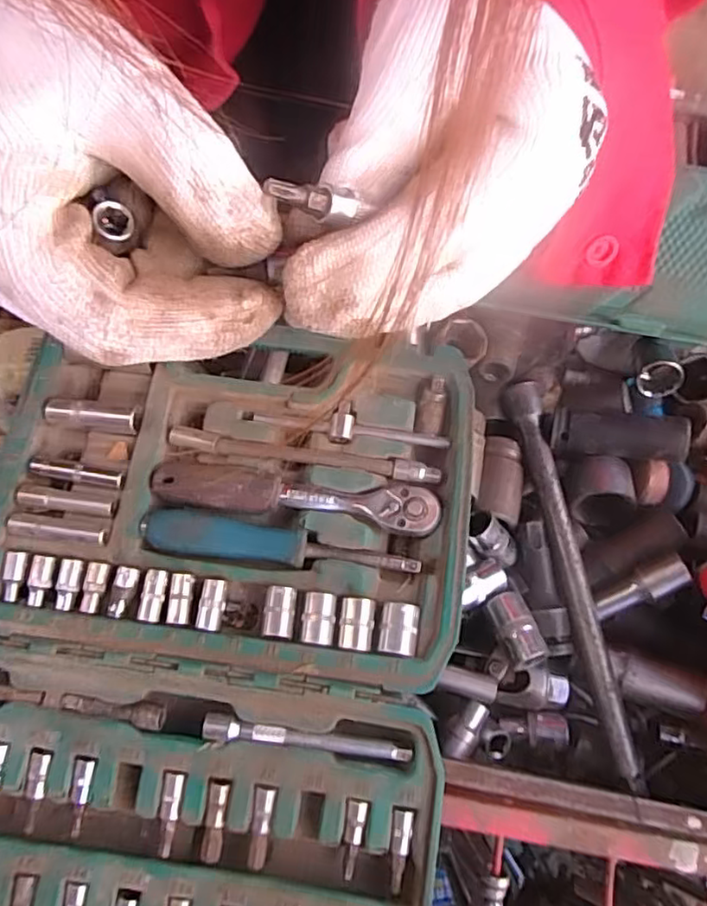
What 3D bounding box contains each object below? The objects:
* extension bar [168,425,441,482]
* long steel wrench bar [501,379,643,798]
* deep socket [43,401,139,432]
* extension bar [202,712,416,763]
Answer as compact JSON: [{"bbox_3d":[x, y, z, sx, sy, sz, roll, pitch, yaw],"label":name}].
[{"bbox_3d":[-0.027,0.001,0.352,0.149,0.009,0.011,8,73,3],"label":"extension bar"},{"bbox_3d":[0.134,0.067,0.384,0.022,0.017,0.242,-11,73,-3],"label":"long steel wrench bar"},{"bbox_3d":[-0.146,-0.020,0.354,0.051,0.013,0.012,5,72,2],"label":"deep socket"},{"bbox_3d":[-0.022,0.137,0.303,0.098,0.010,0.011,8,73,3],"label":"extension bar"}]

